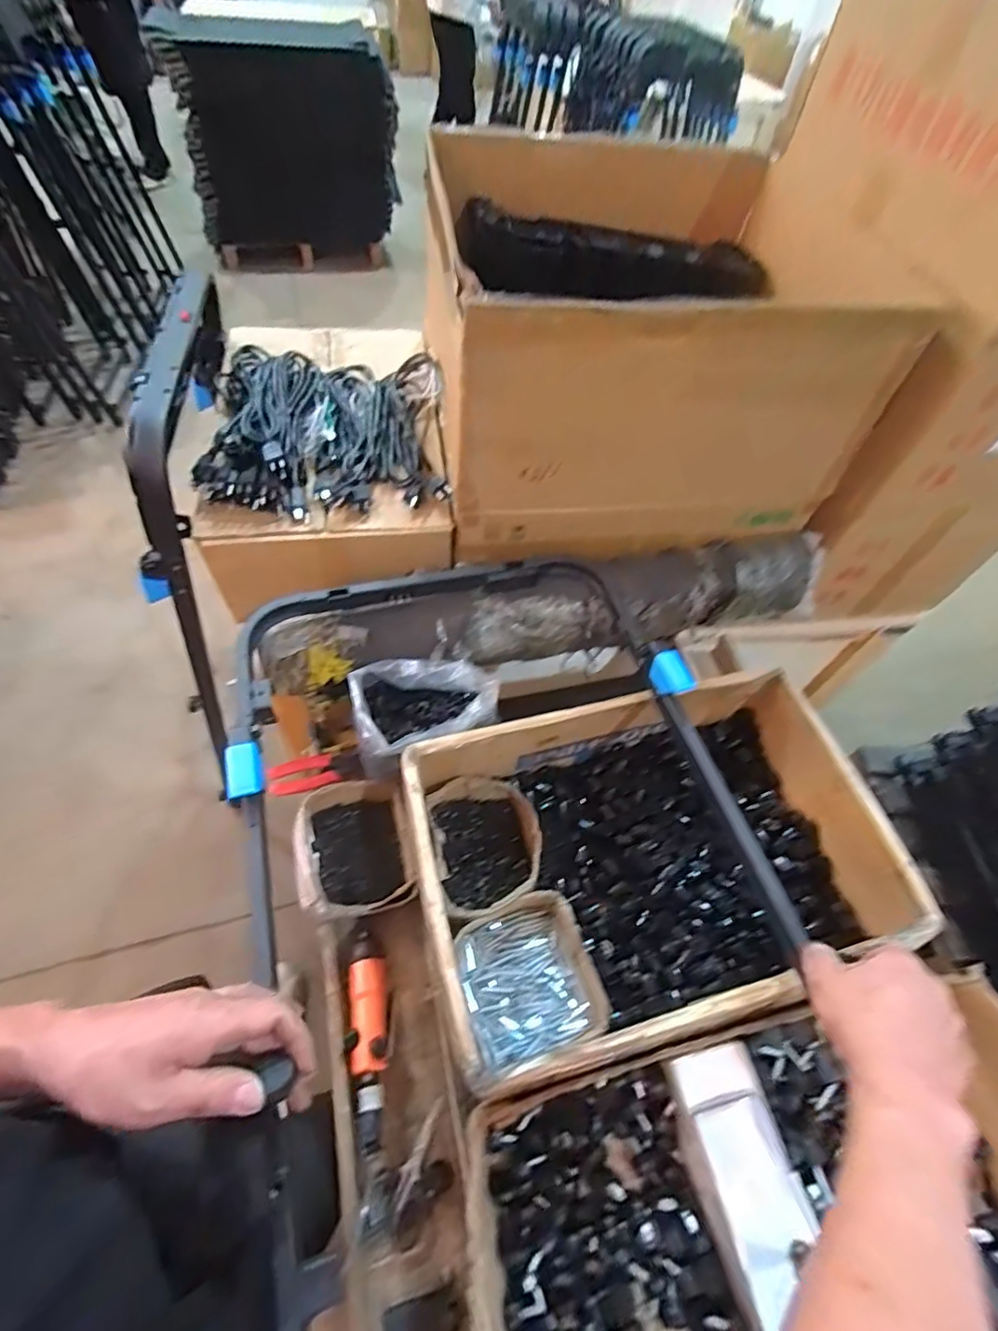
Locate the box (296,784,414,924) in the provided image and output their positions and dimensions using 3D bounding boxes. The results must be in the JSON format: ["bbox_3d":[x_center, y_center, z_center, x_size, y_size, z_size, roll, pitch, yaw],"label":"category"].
[{"bbox_3d":[-0.190,0.233,0.744,0.125,0.073,0.167,-13,58,-13],"label":"box"}]

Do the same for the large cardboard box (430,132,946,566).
[{"bbox_3d":[0.195,-0.499,0.890,0.581,0.339,0.545,-5,56,-8],"label":"large cardboard box"}]

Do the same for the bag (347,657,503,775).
[{"bbox_3d":[-0.095,0.063,0.769,0.188,0.088,0.132,-8,57,-10],"label":"bag"}]

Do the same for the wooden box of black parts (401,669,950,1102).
[{"bbox_3d":[0.174,0.230,0.699,0.516,0.150,0.344,-12,58,-13],"label":"wooden box of black parts"}]

